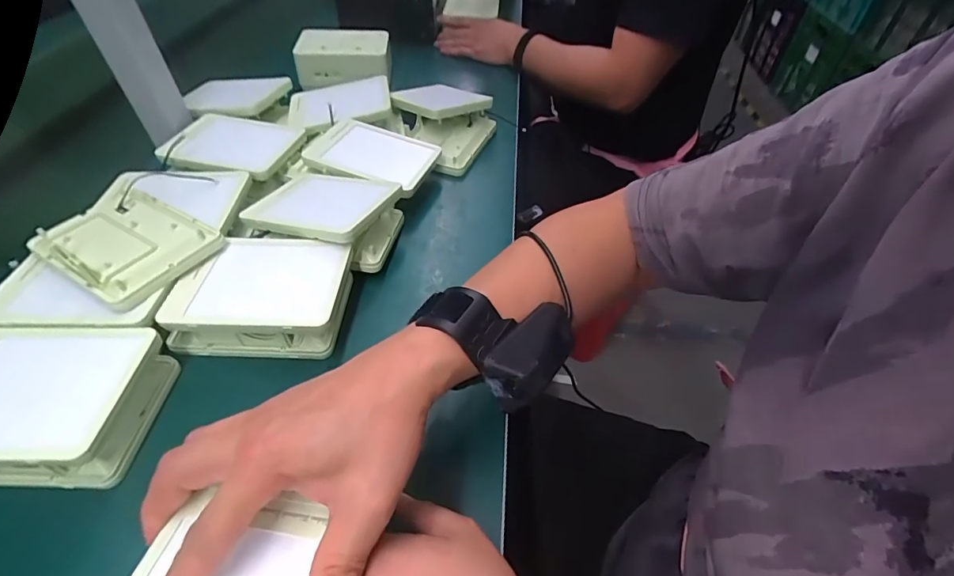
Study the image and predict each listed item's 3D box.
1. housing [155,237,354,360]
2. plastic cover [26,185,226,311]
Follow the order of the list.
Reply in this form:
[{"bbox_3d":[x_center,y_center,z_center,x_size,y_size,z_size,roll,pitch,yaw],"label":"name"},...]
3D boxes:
[{"bbox_3d":[-0.188,0.005,0.391,0.138,0.048,0.102,2,47,2],"label":"housing"},{"bbox_3d":[-0.308,-0.043,0.388,0.140,0.026,0.096,23,51,20],"label":"plastic cover"}]

